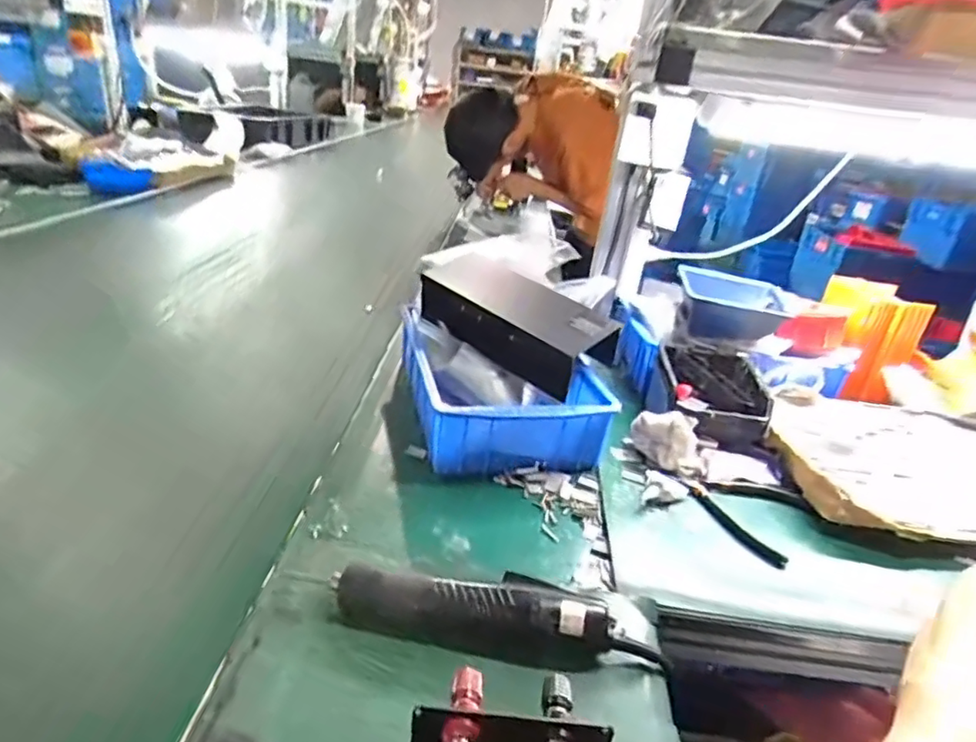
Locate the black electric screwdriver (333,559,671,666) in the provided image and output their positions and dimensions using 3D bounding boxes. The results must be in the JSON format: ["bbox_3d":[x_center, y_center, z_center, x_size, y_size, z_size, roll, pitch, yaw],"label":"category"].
[{"bbox_3d":[0.009,0.180,0.439,0.250,0.039,0.044,9,26,2],"label":"black electric screwdriver"}]

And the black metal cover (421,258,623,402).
[{"bbox_3d":[0.031,-0.058,0.736,0.238,0.107,0.099,29,33,36],"label":"black metal cover"}]

